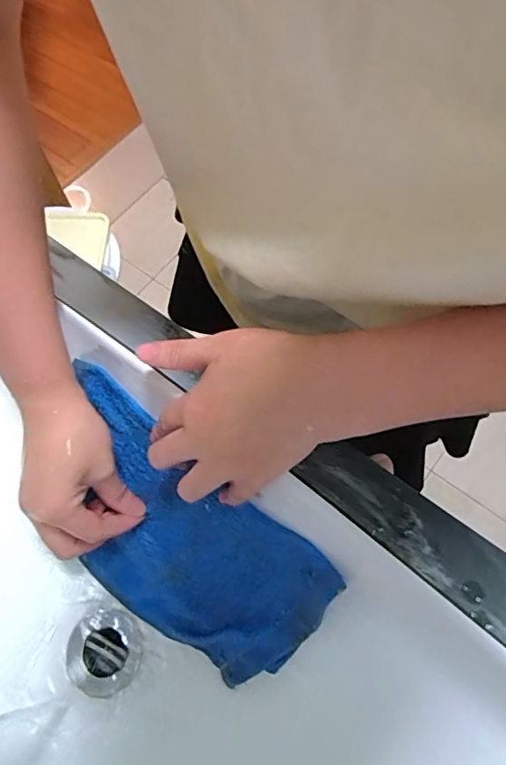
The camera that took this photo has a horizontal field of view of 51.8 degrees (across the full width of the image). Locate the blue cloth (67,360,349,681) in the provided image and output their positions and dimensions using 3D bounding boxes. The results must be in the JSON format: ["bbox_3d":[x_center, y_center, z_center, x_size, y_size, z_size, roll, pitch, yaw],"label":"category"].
[{"bbox_3d":[-0.061,0.110,0.379,0.230,0.019,0.138,37,109,18],"label":"blue cloth"}]

